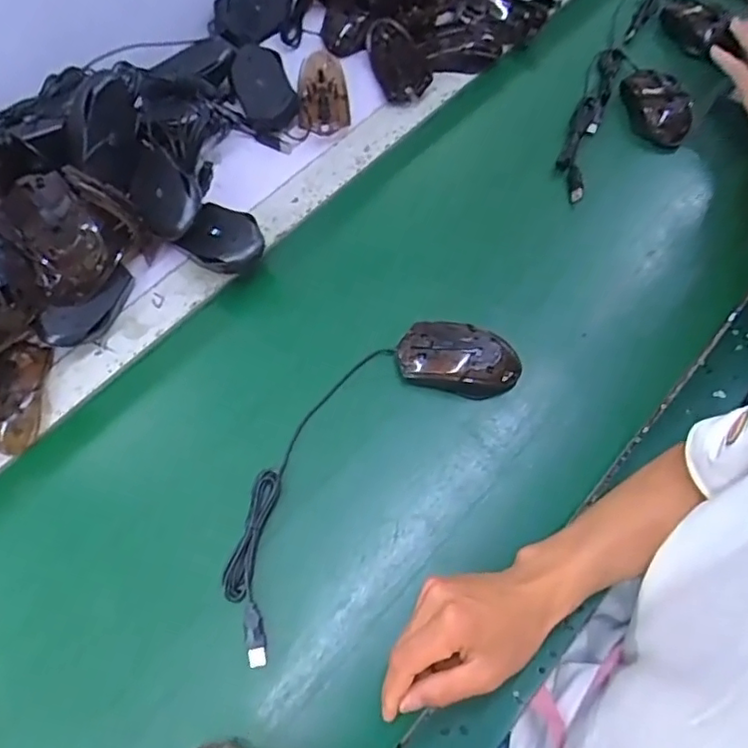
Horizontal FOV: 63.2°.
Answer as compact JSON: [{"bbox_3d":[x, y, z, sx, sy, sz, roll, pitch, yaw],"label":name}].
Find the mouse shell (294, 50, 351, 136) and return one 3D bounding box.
[{"bbox_3d":[-0.059,-0.328,0.705,0.059,0.033,0.104,0,65,-1],"label":"mouse shell"}]

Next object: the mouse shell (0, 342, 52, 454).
[{"bbox_3d":[-0.332,0.015,0.552,0.051,0.027,0.108,-3,65,-2],"label":"mouse shell"}]

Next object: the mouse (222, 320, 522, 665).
[{"bbox_3d":[-0.017,0.067,0.526,0.121,0.035,0.334,39,71,16],"label":"mouse"}]

